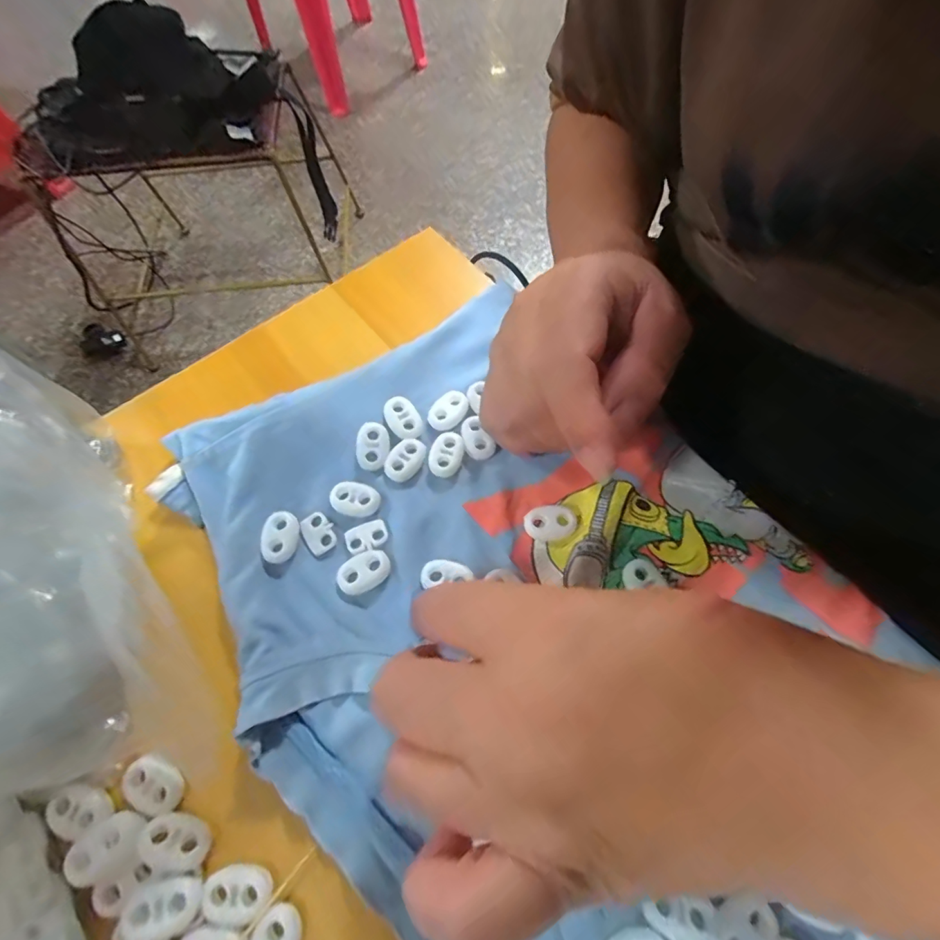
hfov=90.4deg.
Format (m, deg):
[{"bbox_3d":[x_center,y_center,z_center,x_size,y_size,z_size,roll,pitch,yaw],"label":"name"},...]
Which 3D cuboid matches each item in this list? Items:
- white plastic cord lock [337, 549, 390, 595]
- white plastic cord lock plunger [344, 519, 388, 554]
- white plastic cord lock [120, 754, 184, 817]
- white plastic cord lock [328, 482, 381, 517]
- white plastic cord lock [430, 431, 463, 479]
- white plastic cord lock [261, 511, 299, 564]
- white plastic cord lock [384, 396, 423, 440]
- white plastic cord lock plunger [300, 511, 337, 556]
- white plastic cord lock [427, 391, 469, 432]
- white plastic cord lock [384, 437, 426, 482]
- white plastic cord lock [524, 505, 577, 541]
[{"bbox_3d":[-0.045,0.043,0.196,0.022,0.005,0.015,-25,67,-10],"label":"white plastic cord lock"},{"bbox_3d":[-0.045,0.028,0.202,0.018,0.004,0.012,-20,66,-8],"label":"white plastic cord lock plunger"},{"bbox_3d":[-0.114,0.112,0.166,0.023,0.004,0.014,24,68,12],"label":"white plastic cord lock"},{"bbox_3d":[-0.052,0.013,0.209,0.023,0.004,0.014,4,65,3],"label":"white plastic cord lock"},{"bbox_3d":[-0.011,-0.008,0.216,0.014,0.004,0.022,19,67,10],"label":"white plastic cord lock"},{"bbox_3d":[-0.082,0.029,0.203,0.014,0.005,0.022,-8,65,-3],"label":"white plastic cord lock"},{"bbox_3d":[-0.032,-0.025,0.222,0.015,0.004,0.022,-25,67,-10],"label":"white plastic cord lock"},{"bbox_3d":[-0.067,0.027,0.204,0.013,0.004,0.018,-35,69,-14],"label":"white plastic cord lock plunger"},{"bbox_3d":[-0.011,-0.029,0.227,0.021,0.004,0.015,-36,69,-14],"label":"white plastic cord lock"},{"bbox_3d":[-0.030,-0.006,0.215,0.014,0.004,0.022,26,68,12],"label":"white plastic cord lock"},{"bbox_3d":[0.035,0.023,0.202,0.022,0.006,0.014,-5,65,-1],"label":"white plastic cord lock"}]

